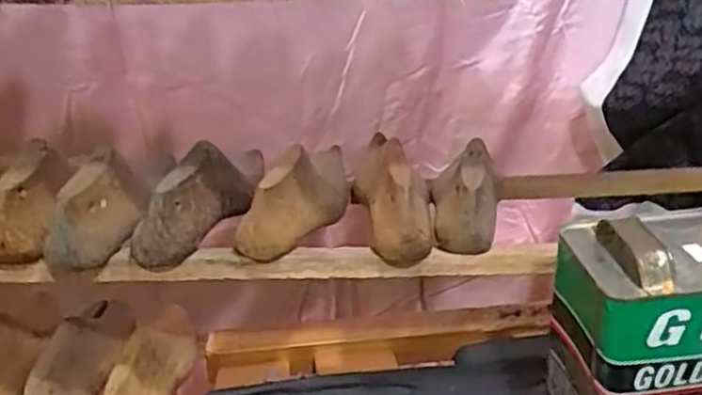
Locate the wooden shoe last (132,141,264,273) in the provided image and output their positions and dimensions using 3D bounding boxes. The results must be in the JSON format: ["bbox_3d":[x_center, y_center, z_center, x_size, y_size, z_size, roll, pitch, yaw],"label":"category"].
[{"bbox_3d":[-0.141,-0.004,0.653,0.043,0.076,0.172,9,25,17],"label":"wooden shoe last"}]

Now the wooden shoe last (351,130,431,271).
[{"bbox_3d":[0.042,-0.009,0.645,0.067,0.068,0.148,-6,48,-11],"label":"wooden shoe last"}]

